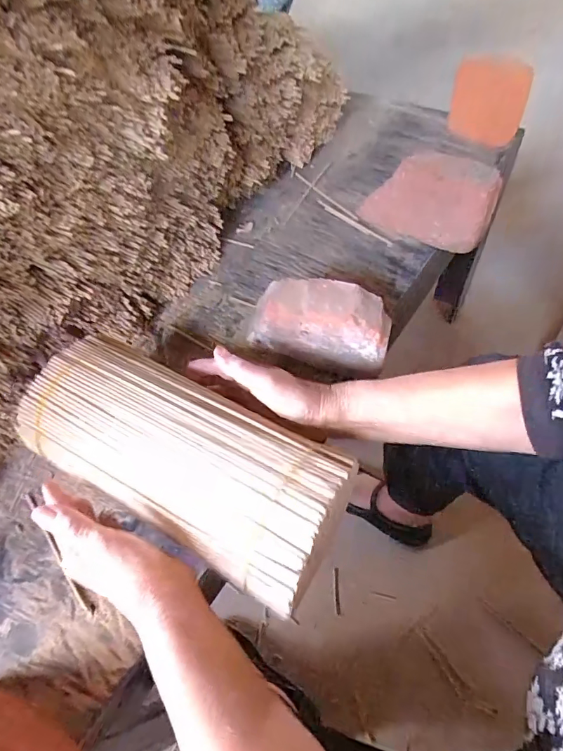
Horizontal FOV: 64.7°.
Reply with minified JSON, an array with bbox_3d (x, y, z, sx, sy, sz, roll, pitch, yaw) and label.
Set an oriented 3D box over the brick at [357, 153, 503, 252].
[{"bbox_3d":[0.202,-0.236,0.620,0.169,0.121,0.057,25,64,16],"label":"brick"}]

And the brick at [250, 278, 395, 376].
[{"bbox_3d":[0.045,-0.053,0.517,0.151,0.131,0.052,12,61,9],"label":"brick"}]

